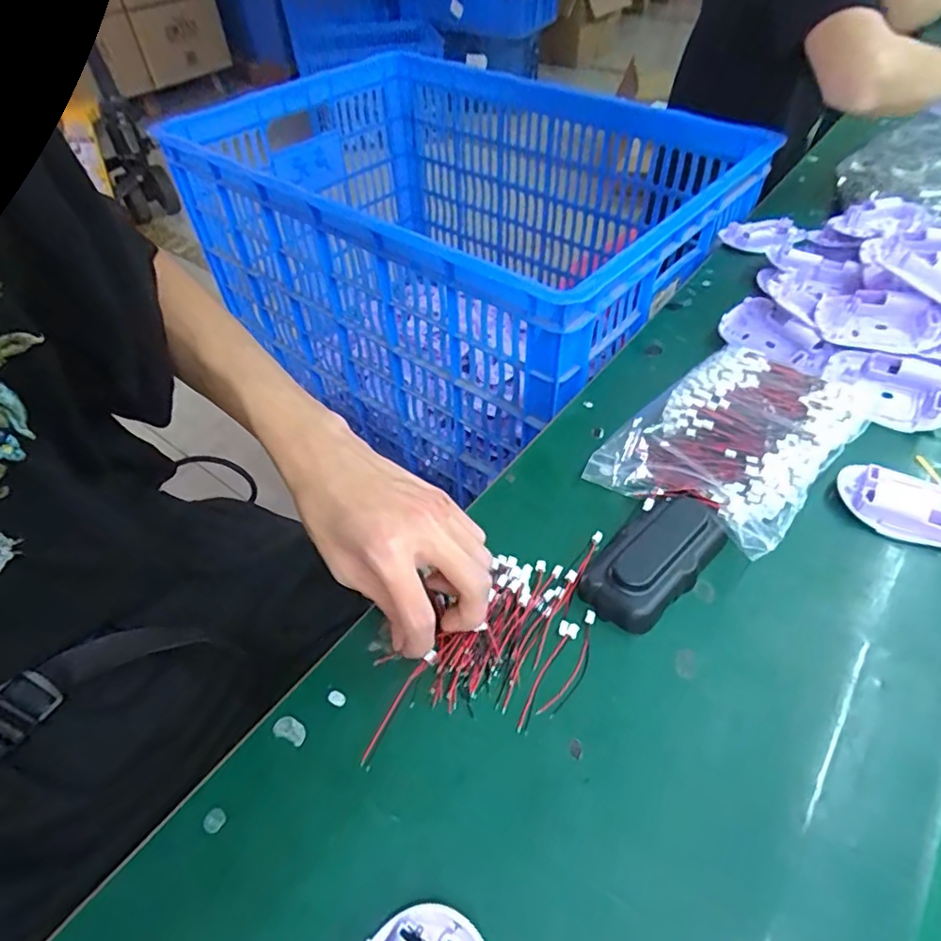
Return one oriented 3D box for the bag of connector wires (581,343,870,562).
[{"bbox_3d":[0.196,-0.025,0.430,0.180,0.040,0.133,-38,56,-26],"label":"bag of connector wires"}]

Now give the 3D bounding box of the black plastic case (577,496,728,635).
[{"bbox_3d":[0.117,0.055,0.365,0.052,0.029,0.099,35,59,29],"label":"black plastic case"}]

